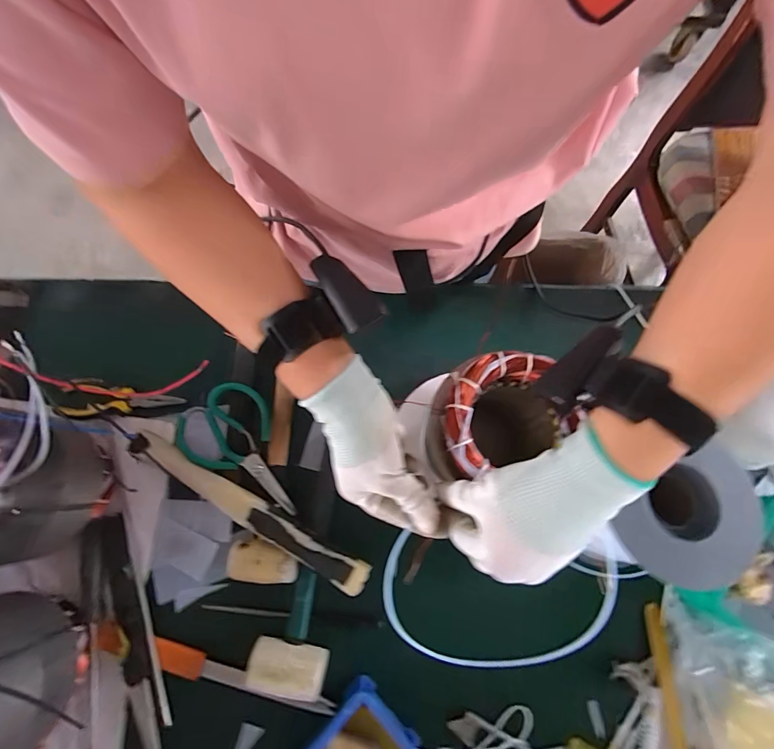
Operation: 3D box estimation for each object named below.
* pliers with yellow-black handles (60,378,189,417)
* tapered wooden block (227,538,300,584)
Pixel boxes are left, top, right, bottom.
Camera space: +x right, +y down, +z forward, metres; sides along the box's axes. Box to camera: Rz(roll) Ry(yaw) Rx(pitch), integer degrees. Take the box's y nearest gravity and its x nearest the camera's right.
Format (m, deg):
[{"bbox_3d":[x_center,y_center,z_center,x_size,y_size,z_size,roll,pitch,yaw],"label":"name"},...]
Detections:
[{"bbox_3d":[-0.326,0.032,0.492,0.124,0.030,0.048,4,71,-14],"label":"pliers with yellow-black handles"},{"bbox_3d":[-0.142,0.216,0.453,0.082,0.042,0.044,5,72,0],"label":"tapered wooden block"}]

